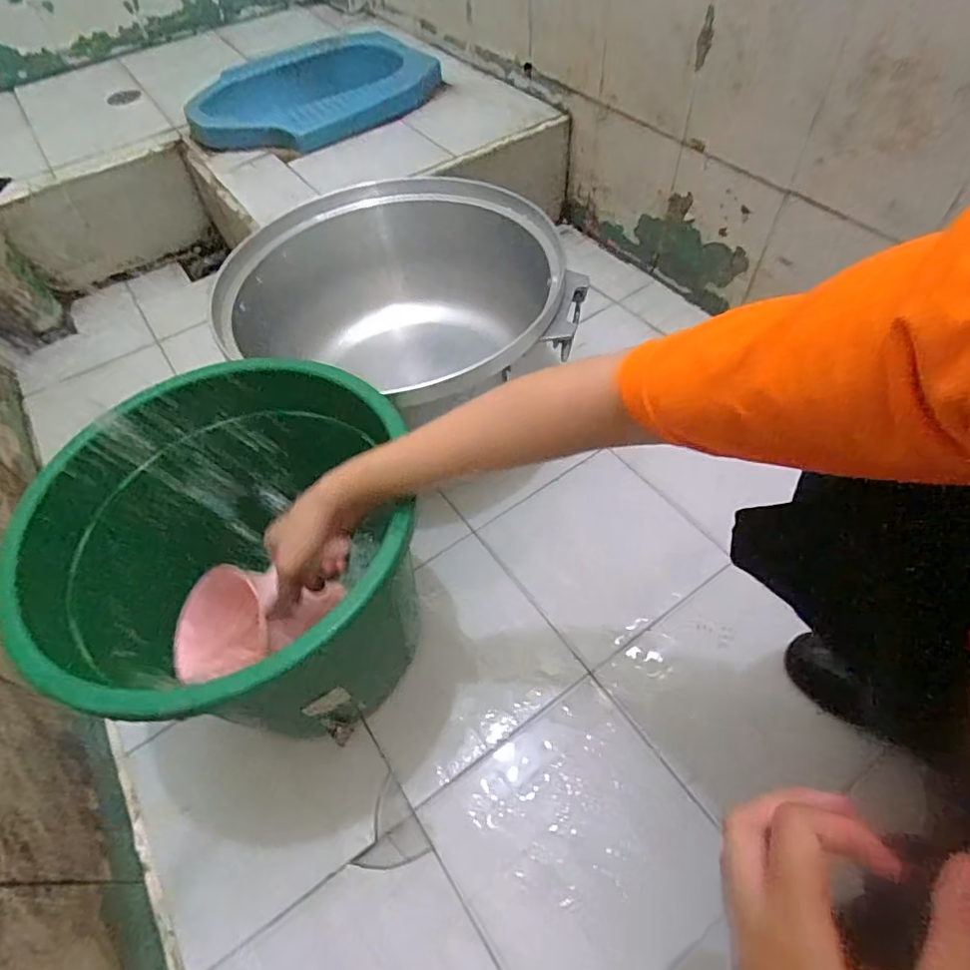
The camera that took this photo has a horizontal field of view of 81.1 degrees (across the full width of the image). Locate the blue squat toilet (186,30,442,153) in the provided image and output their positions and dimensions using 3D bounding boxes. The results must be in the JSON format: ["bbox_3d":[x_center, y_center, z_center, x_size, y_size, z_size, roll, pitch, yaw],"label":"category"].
[{"bbox_3d":[-0.353,-0.815,1.153,0.500,0.071,0.371,-25,58,-12],"label":"blue squat toilet"}]

